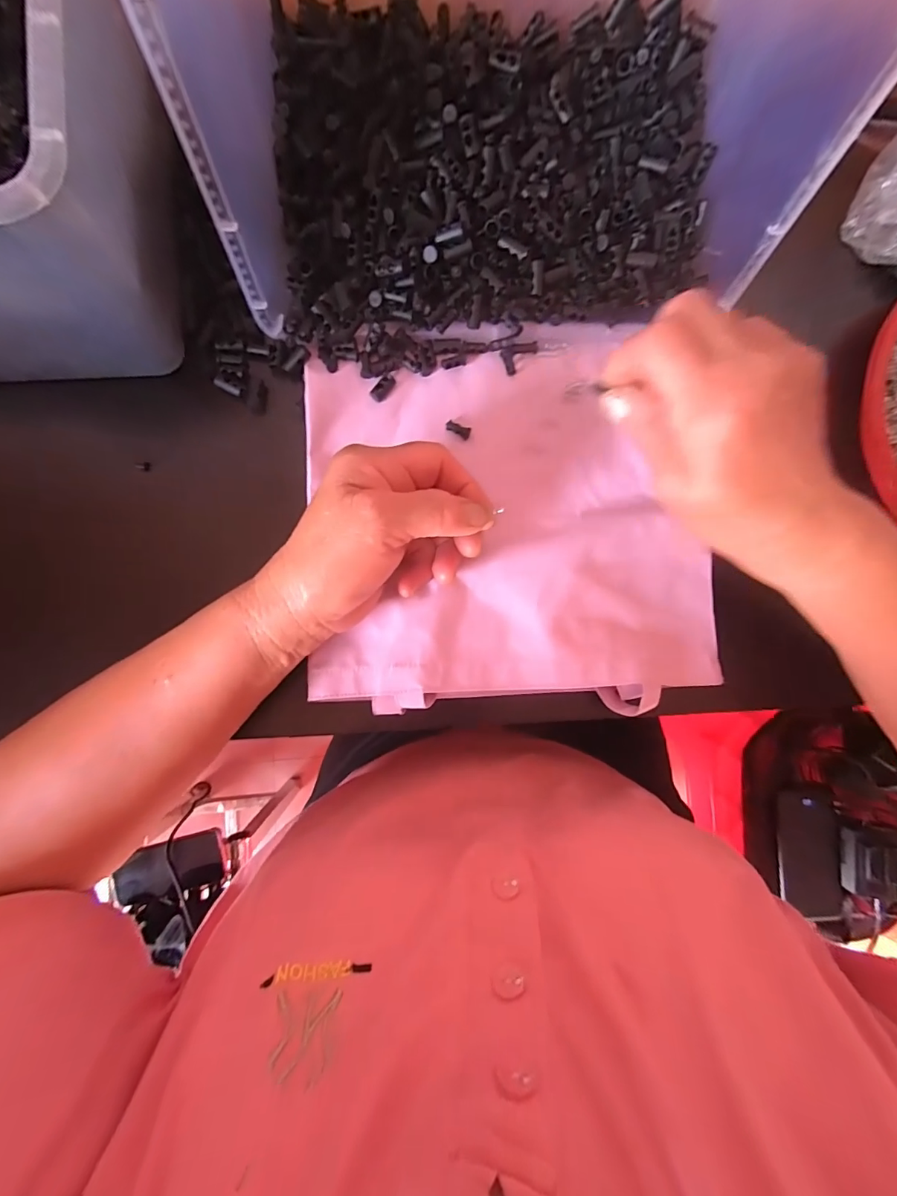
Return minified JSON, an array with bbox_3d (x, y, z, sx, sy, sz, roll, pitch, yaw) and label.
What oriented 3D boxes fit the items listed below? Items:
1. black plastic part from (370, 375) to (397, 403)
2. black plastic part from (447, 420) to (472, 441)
[{"bbox_3d":[-0.042,-0.137,0.298,0.009,0.006,0.019,34,85,0],"label":"black plastic part"},{"bbox_3d":[0.007,-0.111,0.300,0.016,0.004,0.007,25,85,-1],"label":"black plastic part"}]

